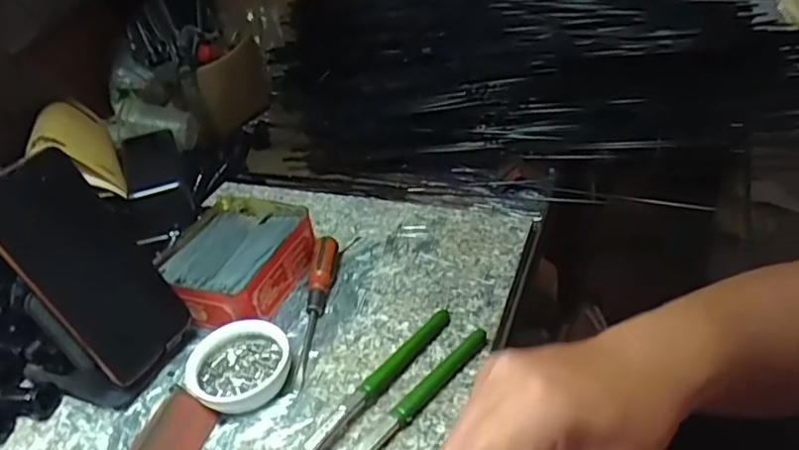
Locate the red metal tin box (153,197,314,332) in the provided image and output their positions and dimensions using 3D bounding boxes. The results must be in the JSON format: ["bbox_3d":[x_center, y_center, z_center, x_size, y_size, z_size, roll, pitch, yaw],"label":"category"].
[{"bbox_3d":[-0.146,0.032,0.541,0.110,0.043,0.129,9,40,21],"label":"red metal tin box"}]

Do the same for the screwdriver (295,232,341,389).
[{"bbox_3d":[-0.067,0.061,0.492,0.023,0.025,0.149,-5,36,4],"label":"screwdriver"}]

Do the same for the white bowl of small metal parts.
[{"bbox_3d":[-0.117,0.103,0.444,0.071,0.027,0.062,-30,42,-27],"label":"white bowl of small metal parts"}]

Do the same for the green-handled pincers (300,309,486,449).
[{"bbox_3d":[-0.021,0.123,0.409,0.053,0.017,0.196,25,47,36],"label":"green-handled pincers"}]

